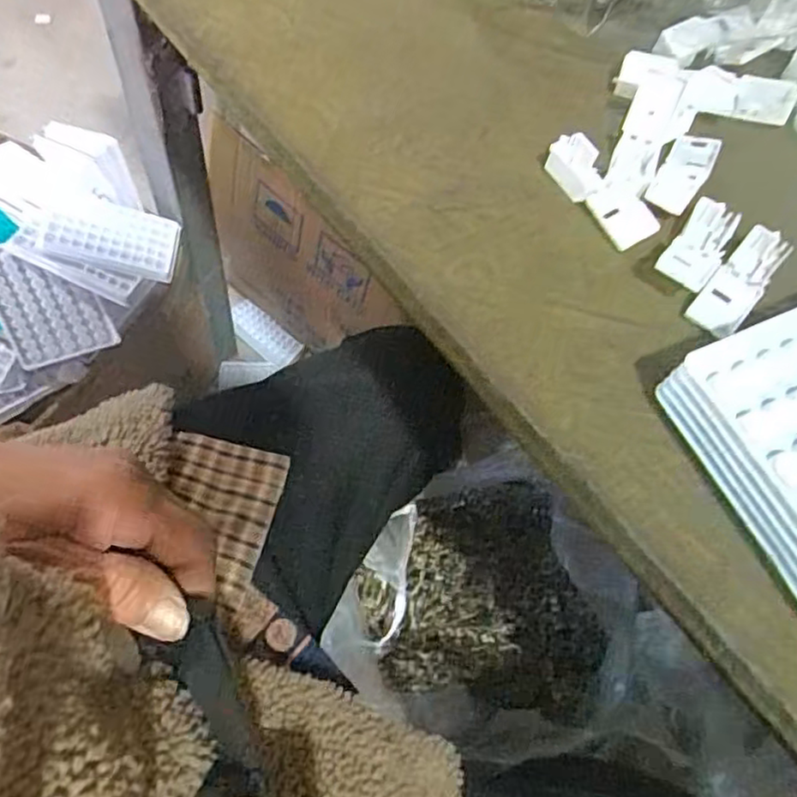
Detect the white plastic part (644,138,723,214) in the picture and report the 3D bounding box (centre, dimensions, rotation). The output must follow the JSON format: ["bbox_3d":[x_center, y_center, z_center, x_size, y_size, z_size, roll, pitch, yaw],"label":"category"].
[{"bbox_3d":[0.126,-0.101,0.297,0.020,0.006,0.055,30,65,8],"label":"white plastic part"}]

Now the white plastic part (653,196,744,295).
[{"bbox_3d":[0.124,-0.063,0.275,0.020,0.008,0.050,35,66,10],"label":"white plastic part"}]

